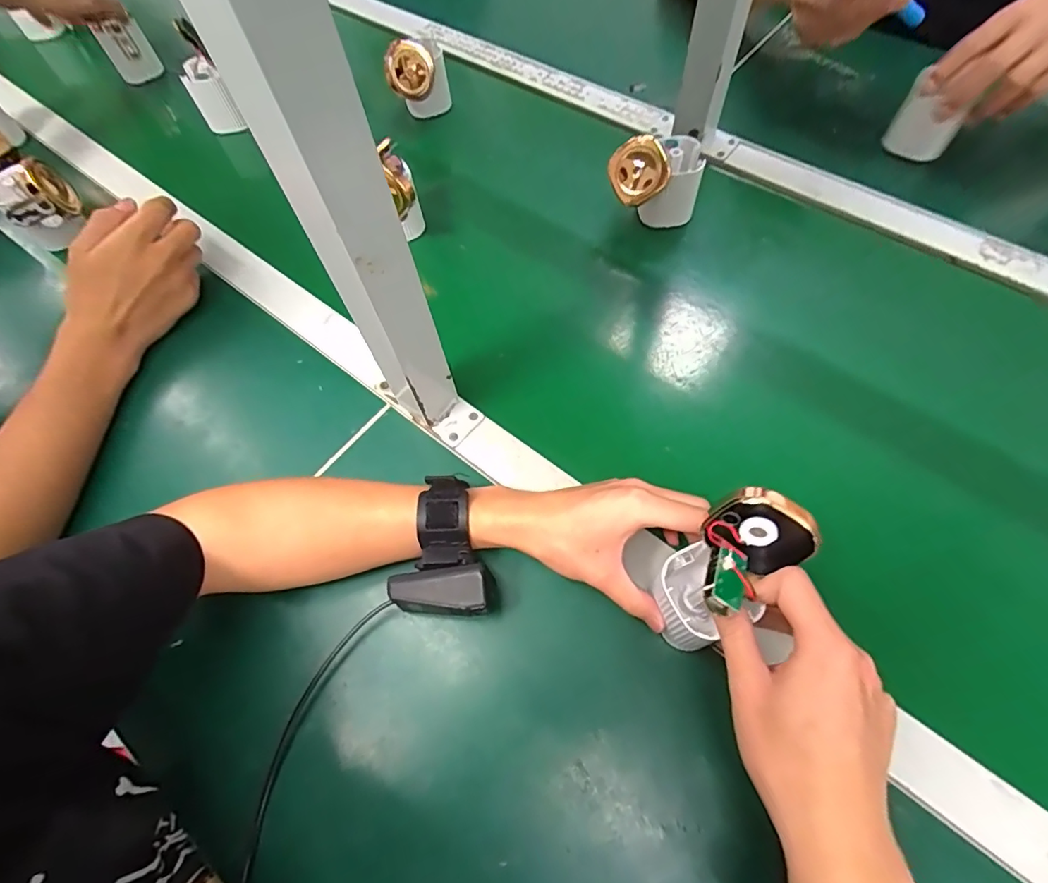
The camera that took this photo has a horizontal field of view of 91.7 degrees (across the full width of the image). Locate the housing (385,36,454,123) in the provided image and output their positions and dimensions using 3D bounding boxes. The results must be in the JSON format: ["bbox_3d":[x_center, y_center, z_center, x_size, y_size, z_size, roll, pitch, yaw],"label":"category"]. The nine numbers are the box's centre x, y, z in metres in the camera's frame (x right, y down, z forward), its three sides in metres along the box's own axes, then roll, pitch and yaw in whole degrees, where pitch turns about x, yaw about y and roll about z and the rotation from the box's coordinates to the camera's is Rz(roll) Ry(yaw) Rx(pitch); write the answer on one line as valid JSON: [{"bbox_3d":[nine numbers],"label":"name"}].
[{"bbox_3d":[-0.126,-0.433,0.609,0.068,0.078,0.023,-11,65,-4],"label":"housing"}]

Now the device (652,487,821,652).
[{"bbox_3d":[0.116,0.079,0.306,0.054,0.138,0.058,42,54,21],"label":"device"}]

